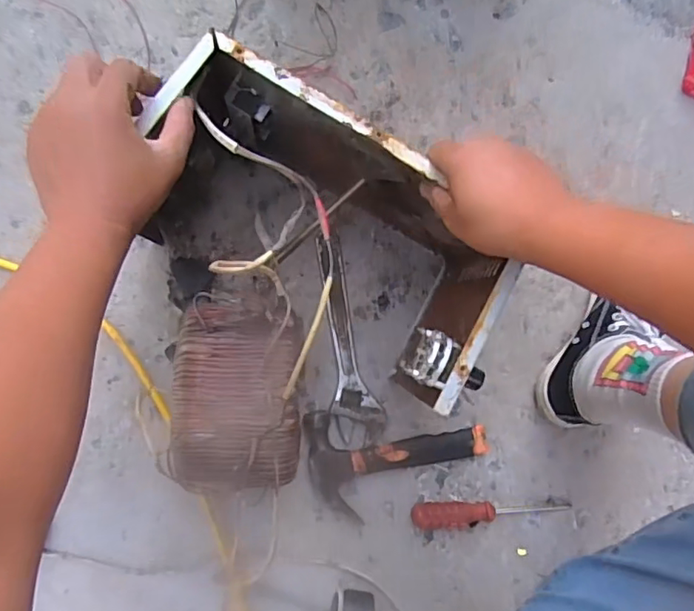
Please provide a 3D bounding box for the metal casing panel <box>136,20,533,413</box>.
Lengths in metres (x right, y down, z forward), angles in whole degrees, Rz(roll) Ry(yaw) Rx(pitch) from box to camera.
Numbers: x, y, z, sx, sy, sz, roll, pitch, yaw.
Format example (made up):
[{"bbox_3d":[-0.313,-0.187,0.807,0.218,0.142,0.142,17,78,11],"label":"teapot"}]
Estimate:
[{"bbox_3d":[-0.016,-0.061,0.525,0.318,0.229,0.152,33,87,-7],"label":"metal casing panel"}]

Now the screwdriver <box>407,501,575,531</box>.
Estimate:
[{"bbox_3d":[0.164,0.239,0.641,0.184,0.023,0.032,3,91,-8],"label":"screwdriver"}]

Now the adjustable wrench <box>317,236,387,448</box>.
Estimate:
[{"bbox_3d":[0.006,0.041,0.635,0.062,0.013,0.233,-3,91,-7],"label":"adjustable wrench"}]

